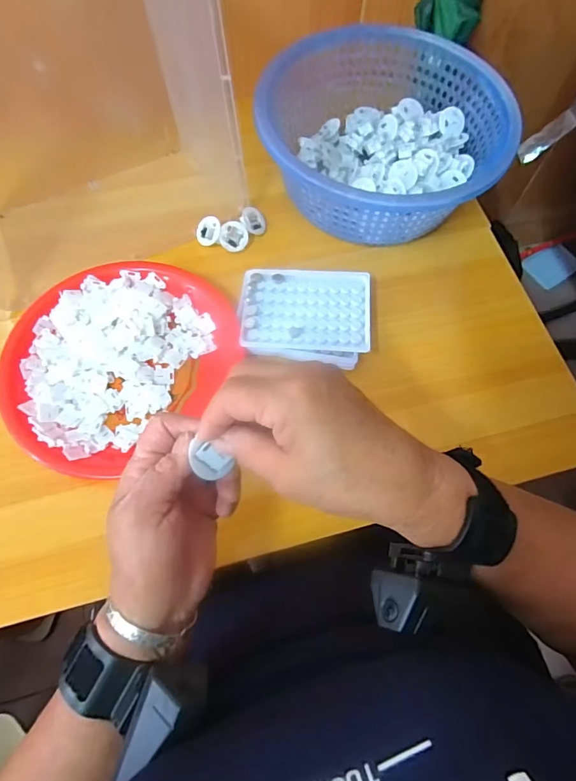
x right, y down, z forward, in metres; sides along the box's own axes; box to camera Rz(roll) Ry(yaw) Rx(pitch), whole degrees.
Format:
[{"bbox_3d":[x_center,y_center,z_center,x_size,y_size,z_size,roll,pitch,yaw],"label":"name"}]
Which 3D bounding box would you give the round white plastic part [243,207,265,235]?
[{"bbox_3d":[-0.041,-0.197,0.519,0.032,0.011,0.032,5,80,-32],"label":"round white plastic part"}]

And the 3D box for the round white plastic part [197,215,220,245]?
[{"bbox_3d":[-0.091,-0.182,0.507,0.030,0.005,0.033,-8,88,22],"label":"round white plastic part"}]

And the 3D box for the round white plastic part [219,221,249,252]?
[{"bbox_3d":[-0.062,-0.176,0.508,0.032,0.005,0.032,-16,102,-12],"label":"round white plastic part"}]

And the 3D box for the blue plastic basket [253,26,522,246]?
[{"bbox_3d":[0.100,-0.282,0.512,0.266,0.103,0.259,-5,68,-5],"label":"blue plastic basket"}]

